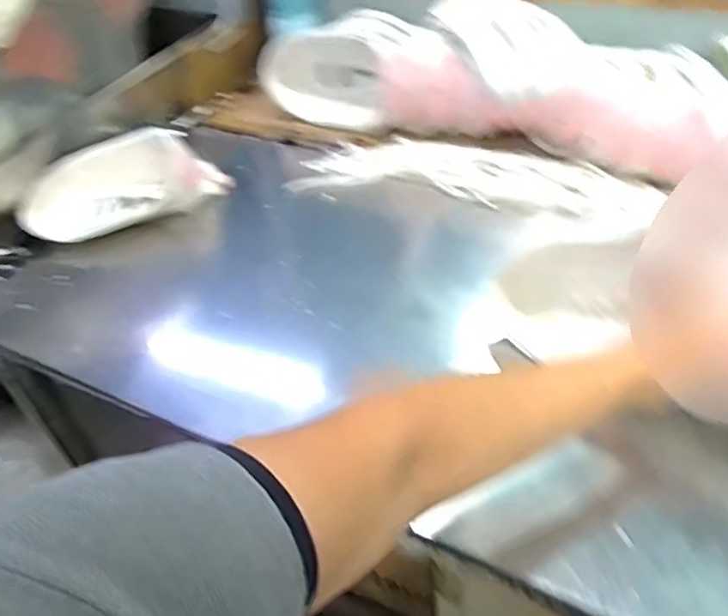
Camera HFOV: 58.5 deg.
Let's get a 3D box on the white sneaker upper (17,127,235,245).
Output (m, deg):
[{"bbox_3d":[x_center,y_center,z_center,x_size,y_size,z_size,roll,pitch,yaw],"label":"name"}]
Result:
[{"bbox_3d":[-0.329,-0.169,0.887,0.272,0.082,0.113,-18,44,-12],"label":"white sneaker upper"}]

